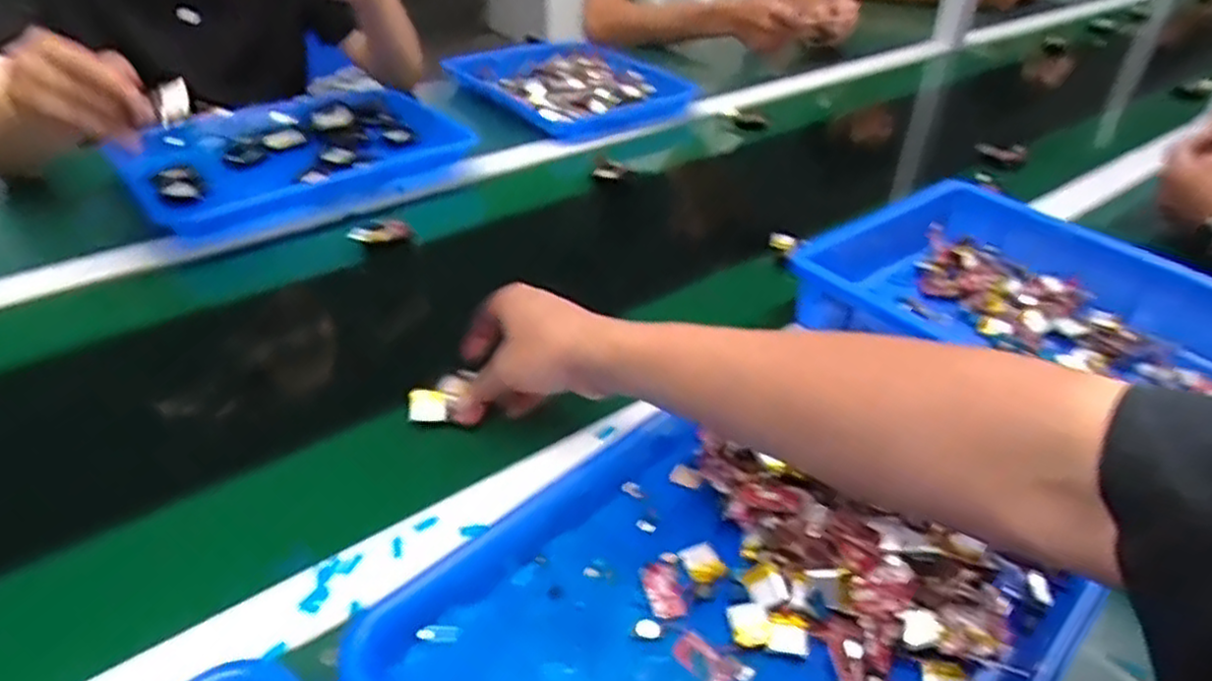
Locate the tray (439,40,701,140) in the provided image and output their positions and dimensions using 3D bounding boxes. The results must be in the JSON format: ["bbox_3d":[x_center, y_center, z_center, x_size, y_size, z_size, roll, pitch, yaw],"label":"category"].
[{"bbox_3d":[-0.055,-0.371,1.053,0.260,0.058,0.301,-18,42,-25],"label":"tray"}]

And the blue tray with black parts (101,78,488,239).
[{"bbox_3d":[-0.341,-0.215,0.810,0.330,0.032,0.232,-23,44,-30],"label":"blue tray with black parts"}]

